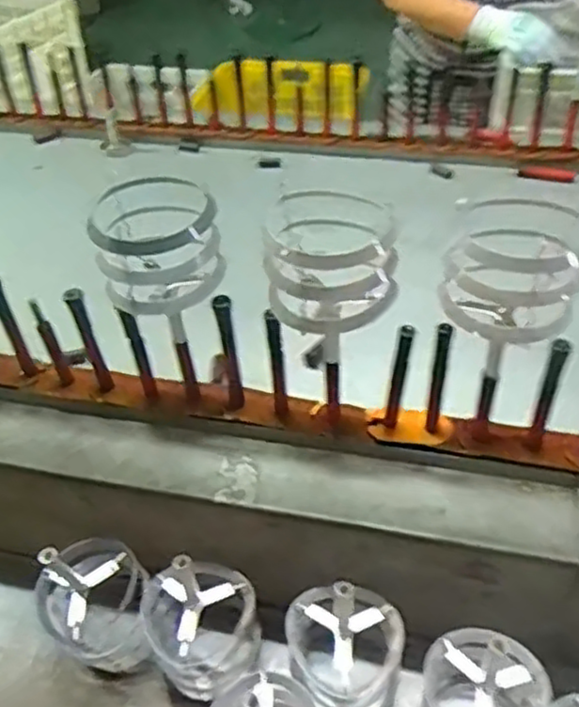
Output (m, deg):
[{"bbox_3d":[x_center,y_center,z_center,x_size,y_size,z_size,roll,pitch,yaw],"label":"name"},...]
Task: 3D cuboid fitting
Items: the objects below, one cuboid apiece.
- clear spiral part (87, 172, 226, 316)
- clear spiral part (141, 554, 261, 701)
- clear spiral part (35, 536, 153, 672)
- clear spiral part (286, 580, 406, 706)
[{"bbox_3d":[-0.119,-0.098,0.646,0.110,0.080,0.106,-12,42,-6],"label":"clear spiral part"},{"bbox_3d":[-0.093,0.290,0.755,0.108,0.106,0.106,-4,41,3],"label":"clear spiral part"},{"bbox_3d":[-0.212,0.255,0.755,0.107,0.172,0.113,-4,41,3],"label":"clear spiral part"},{"bbox_3d":[0.055,0.315,0.724,0.112,0.116,0.100,6,43,14],"label":"clear spiral part"}]

